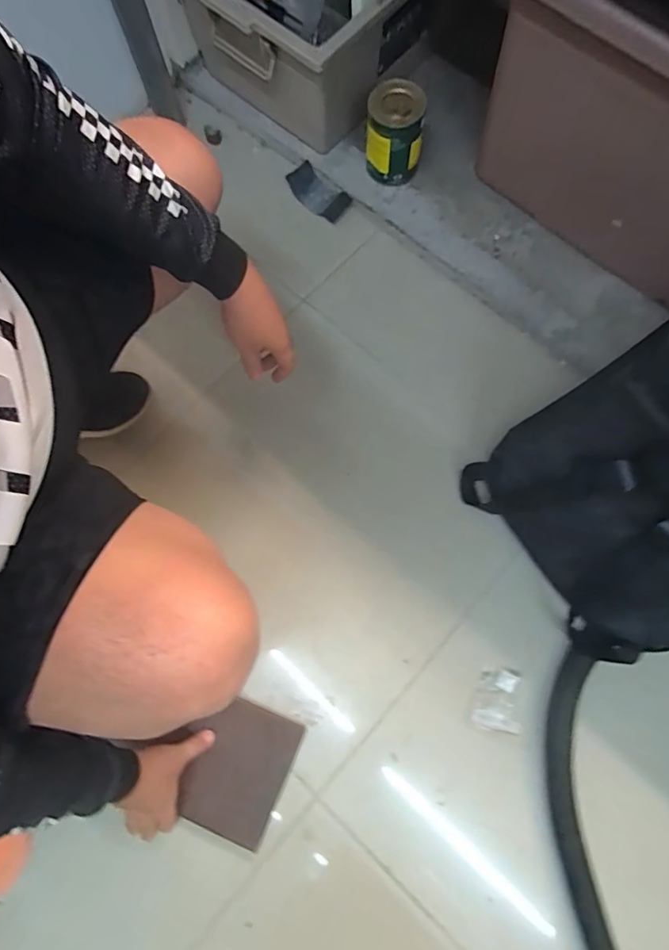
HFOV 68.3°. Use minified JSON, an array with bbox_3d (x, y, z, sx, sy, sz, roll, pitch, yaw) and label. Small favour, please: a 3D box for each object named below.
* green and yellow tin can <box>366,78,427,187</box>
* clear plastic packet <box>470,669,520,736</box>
[{"bbox_3d":[0.113,-0.640,0.941,0.103,0.156,0.100,0,75,1],"label":"green and yellow tin can"},{"bbox_3d":[0.256,0.355,0.779,0.070,0.004,0.089,4,67,9],"label":"clear plastic packet"}]

